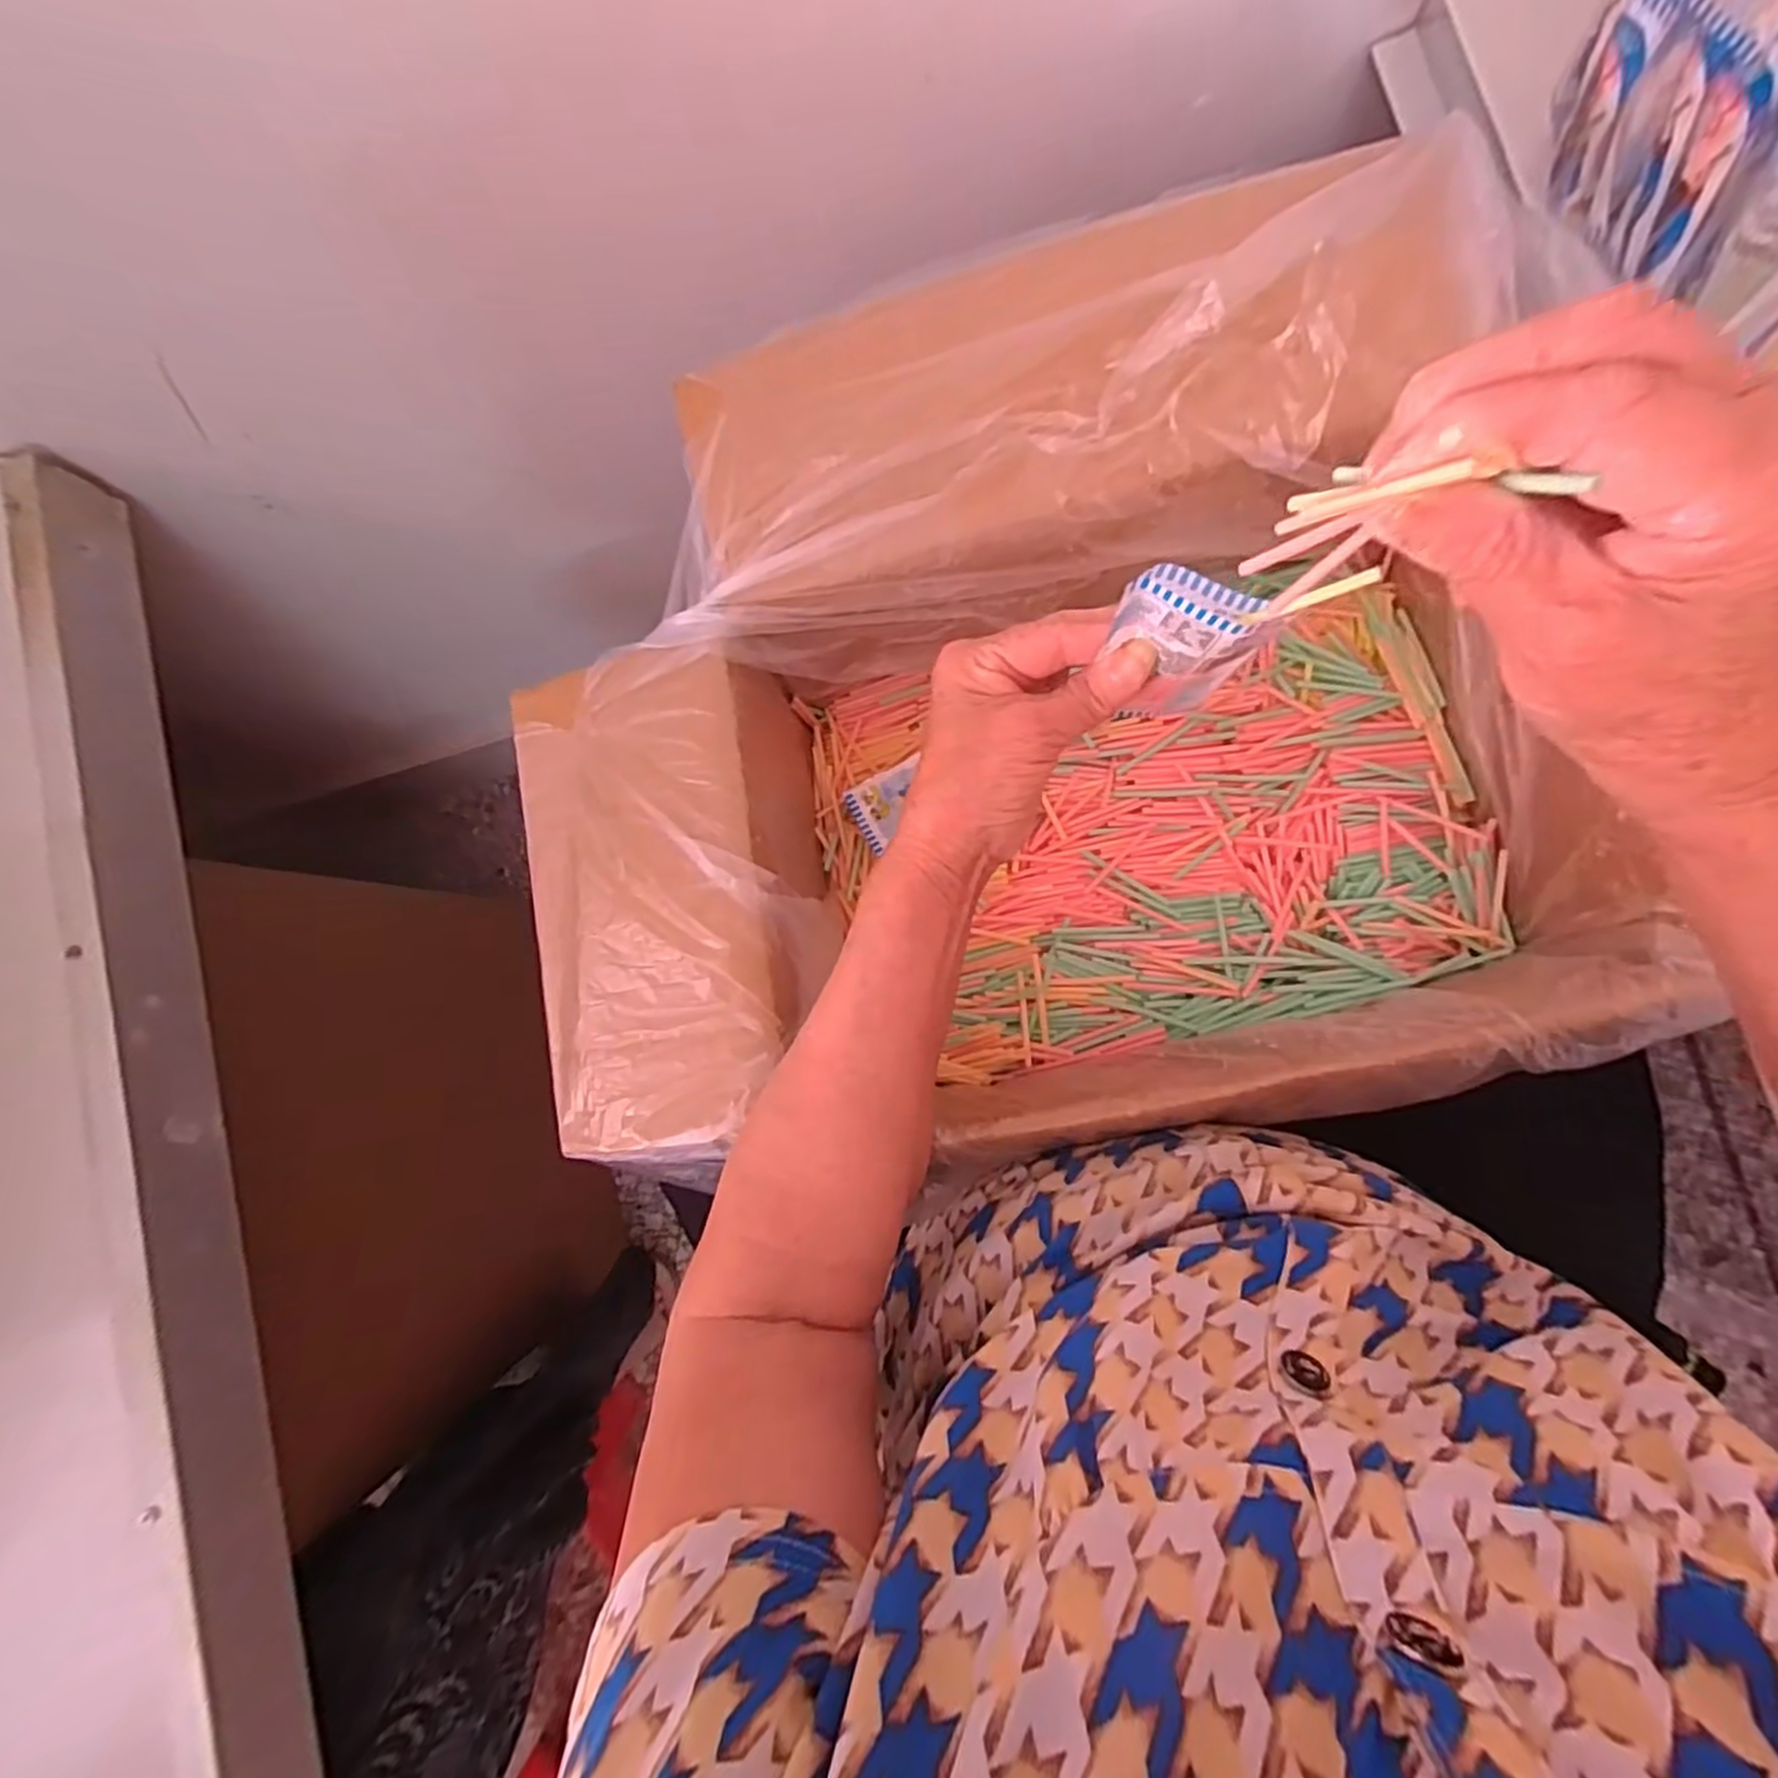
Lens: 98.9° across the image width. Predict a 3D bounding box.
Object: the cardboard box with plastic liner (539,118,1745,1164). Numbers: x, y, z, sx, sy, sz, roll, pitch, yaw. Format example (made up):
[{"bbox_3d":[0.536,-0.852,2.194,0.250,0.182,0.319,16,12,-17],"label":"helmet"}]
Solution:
[{"bbox_3d":[0.063,-0.092,0.402,0.488,0.173,0.413,-11,85,6],"label":"cardboard box with plastic liner"}]

